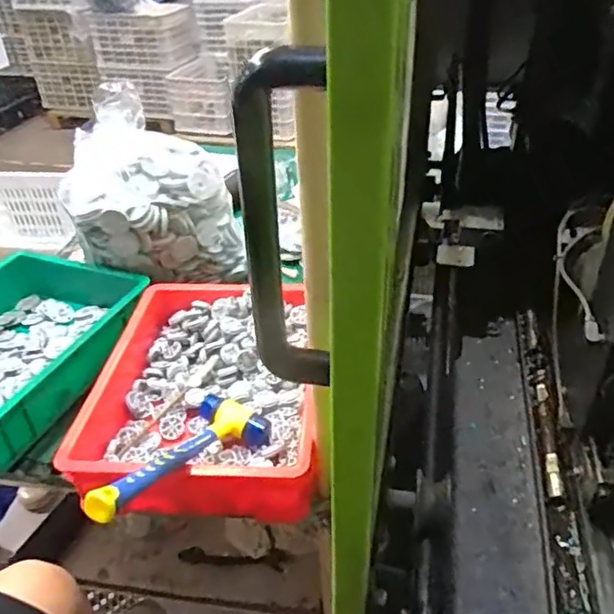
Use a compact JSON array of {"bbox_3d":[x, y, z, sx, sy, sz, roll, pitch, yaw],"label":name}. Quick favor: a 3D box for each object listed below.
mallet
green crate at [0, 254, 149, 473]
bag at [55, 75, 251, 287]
[{"bbox_3d":[-0.123,0.149,0.606,0.085,0.047,0.286,11,9,18],"label":"mallet"},{"bbox_3d":[-0.427,0.053,0.855,0.293,0.080,0.354,10,38,16],"label":"green crate"},{"bbox_3d":[-0.249,-0.174,0.939,0.253,0.245,0.185,-12,37,-13],"label":"bag"}]

